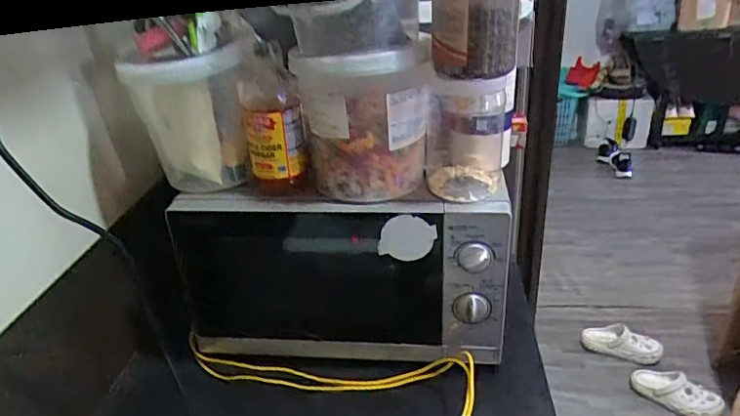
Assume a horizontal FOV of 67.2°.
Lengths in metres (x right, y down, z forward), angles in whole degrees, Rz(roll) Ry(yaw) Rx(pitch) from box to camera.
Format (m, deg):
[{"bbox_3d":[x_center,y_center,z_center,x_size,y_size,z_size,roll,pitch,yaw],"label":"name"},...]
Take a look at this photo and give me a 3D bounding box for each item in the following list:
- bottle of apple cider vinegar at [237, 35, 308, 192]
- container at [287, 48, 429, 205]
[{"bbox_3d":[-0.125,-0.117,0.708,0.074,0.178,0.070,-8,27,-10],"label":"bottle of apple cider vinegar"},{"bbox_3d":[-0.008,-0.107,0.678,0.151,0.180,0.124,-4,27,-1],"label":"container"}]

